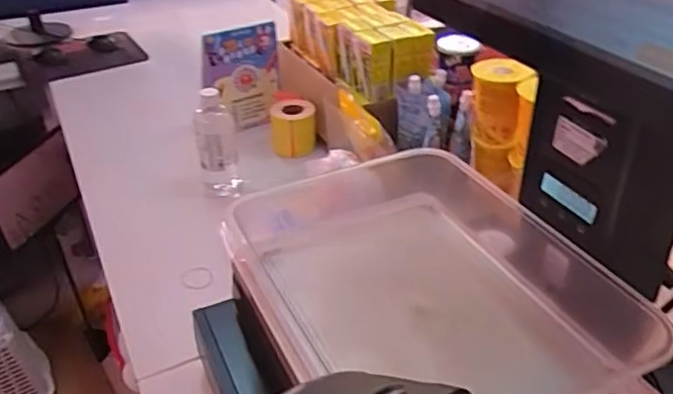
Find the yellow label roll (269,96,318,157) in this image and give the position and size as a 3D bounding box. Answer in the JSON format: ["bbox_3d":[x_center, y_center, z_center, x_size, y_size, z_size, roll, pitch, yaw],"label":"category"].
[{"bbox_3d":[-0.081,-0.128,1.157,0.086,0.089,0.090,-1,32,1],"label":"yellow label roll"}]

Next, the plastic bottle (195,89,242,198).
[{"bbox_3d":[-0.200,-0.085,1.031,0.063,0.191,0.051,-7,32,-7],"label":"plastic bottle"}]

